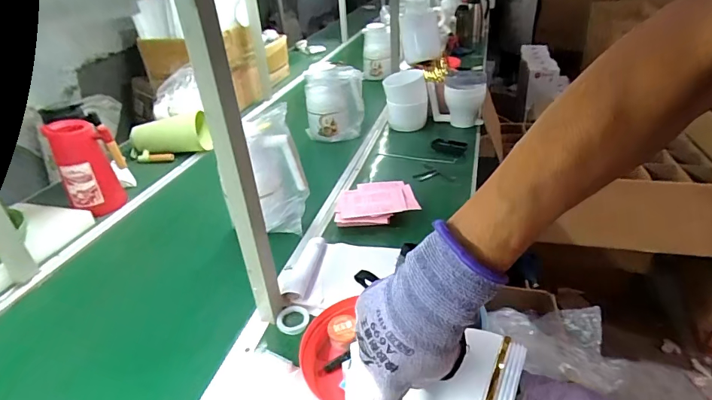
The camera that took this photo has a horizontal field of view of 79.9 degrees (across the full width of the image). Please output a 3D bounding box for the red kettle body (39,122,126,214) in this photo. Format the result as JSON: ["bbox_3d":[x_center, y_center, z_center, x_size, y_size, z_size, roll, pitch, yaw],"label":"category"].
[{"bbox_3d":[-0.712,-0.089,1.138,0.145,0.236,0.117,-23,37,-27],"label":"red kettle body"}]

